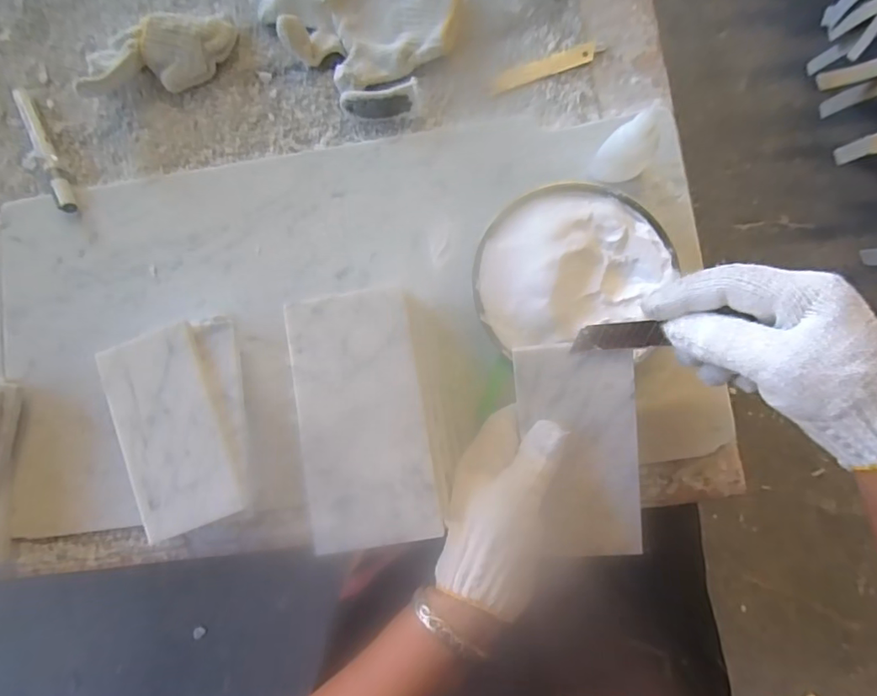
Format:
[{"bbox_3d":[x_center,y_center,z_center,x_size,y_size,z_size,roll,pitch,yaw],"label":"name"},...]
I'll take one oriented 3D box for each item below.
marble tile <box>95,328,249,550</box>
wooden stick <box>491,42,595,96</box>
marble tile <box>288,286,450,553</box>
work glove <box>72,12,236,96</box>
[{"bbox_3d":[-0.207,0.063,0.386,0.080,0.010,0.151,-19,83,1],"label":"marble tile"},{"bbox_3d":[0.092,-0.247,0.440,0.095,0.004,0.017,-18,83,1],"label":"wooden stick"},{"bbox_3d":[-0.047,0.042,0.305,0.077,0.009,0.150,-10,83,2],"label":"marble tile"},{"bbox_3d":[-0.253,-0.263,0.451,0.142,0.045,0.049,-16,83,1],"label":"work glove"}]

